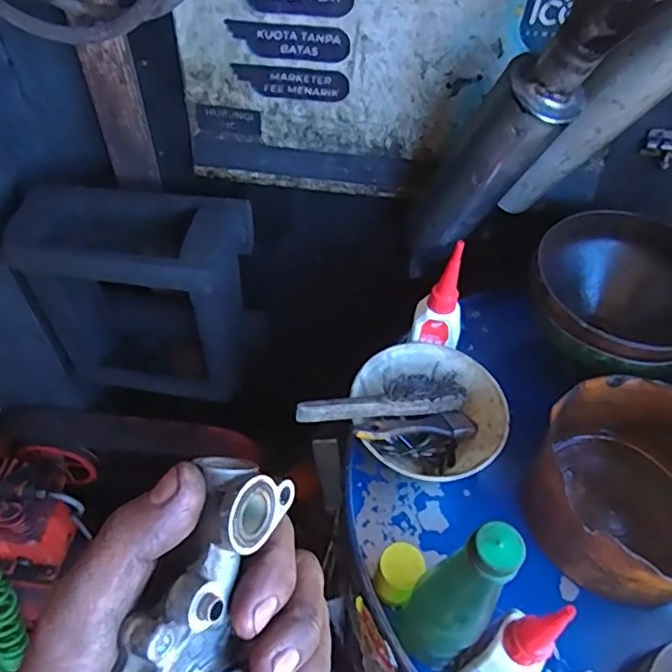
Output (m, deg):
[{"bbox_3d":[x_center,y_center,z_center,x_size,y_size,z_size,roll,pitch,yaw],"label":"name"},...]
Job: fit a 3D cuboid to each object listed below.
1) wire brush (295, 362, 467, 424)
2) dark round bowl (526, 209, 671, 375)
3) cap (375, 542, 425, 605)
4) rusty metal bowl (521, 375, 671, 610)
[{"bbox_3d":[0.047,0.061,0.563,0.185,0.033,0.039,-6,50,-26],"label":"wire brush"},{"bbox_3d":[0.300,-0.036,0.626,0.181,0.095,0.182,1,51,-2],"label":"dark round bowl"},{"bbox_3d":[0.054,0.204,0.487,0.035,0.042,0.043,29,55,20],"label":"cap"},{"bbox_3d":[0.272,0.144,0.537,0.168,0.106,0.189,26,54,18],"label":"rusty metal bowl"}]

